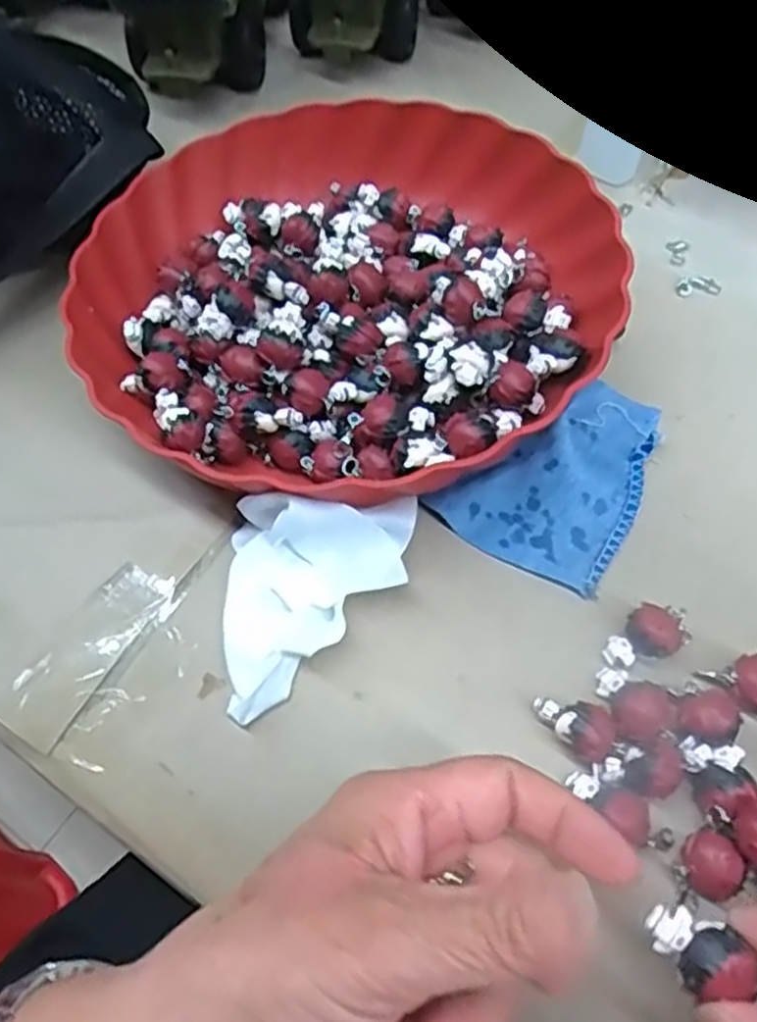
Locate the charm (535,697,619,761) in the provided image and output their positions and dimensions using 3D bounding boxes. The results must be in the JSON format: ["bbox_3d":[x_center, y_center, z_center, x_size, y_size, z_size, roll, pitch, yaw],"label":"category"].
[{"bbox_3d":[0.070,0.076,0.274,0.028,0.019,0.016,35,67,20],"label":"charm"}]

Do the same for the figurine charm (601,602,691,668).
[{"bbox_3d":[0.102,0.047,0.291,0.032,0.016,0.020,-35,64,-17],"label":"figurine charm"}]

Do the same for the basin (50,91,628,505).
[{"bbox_3d":[-0.015,-0.109,0.367,0.232,0.048,0.241,-1,60,2],"label":"basin"}]

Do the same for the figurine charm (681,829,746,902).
[{"bbox_3d":[0.108,0.115,0.250,0.016,0.016,0.020,-14,60,-6],"label":"figurine charm"}]

